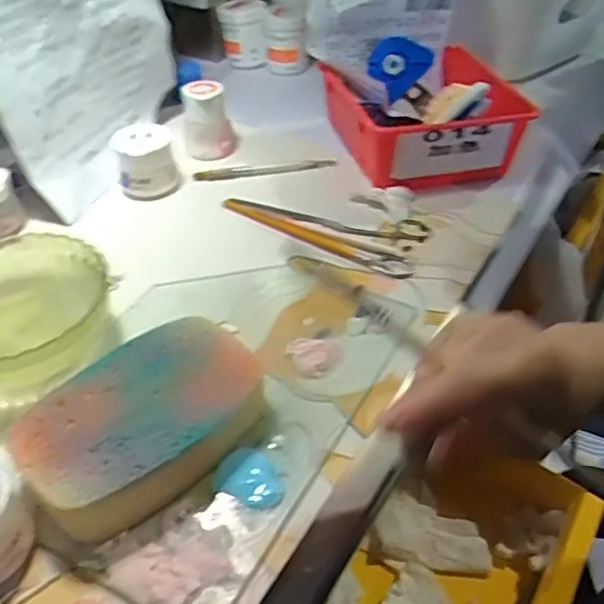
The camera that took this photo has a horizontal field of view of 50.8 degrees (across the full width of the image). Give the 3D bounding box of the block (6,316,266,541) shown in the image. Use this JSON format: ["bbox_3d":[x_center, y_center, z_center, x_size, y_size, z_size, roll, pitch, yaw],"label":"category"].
[{"bbox_3d":[-0.086,0.069,0.363,0.098,0.037,0.136,32,52,31],"label":"block"}]

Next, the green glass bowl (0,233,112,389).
[{"bbox_3d":[-0.187,0.010,0.421,0.124,0.047,0.117,2,42,-2],"label":"green glass bowl"}]

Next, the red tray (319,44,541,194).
[{"bbox_3d":[0.114,-0.170,0.598,0.151,0.071,0.132,-10,44,-11],"label":"red tray"}]

